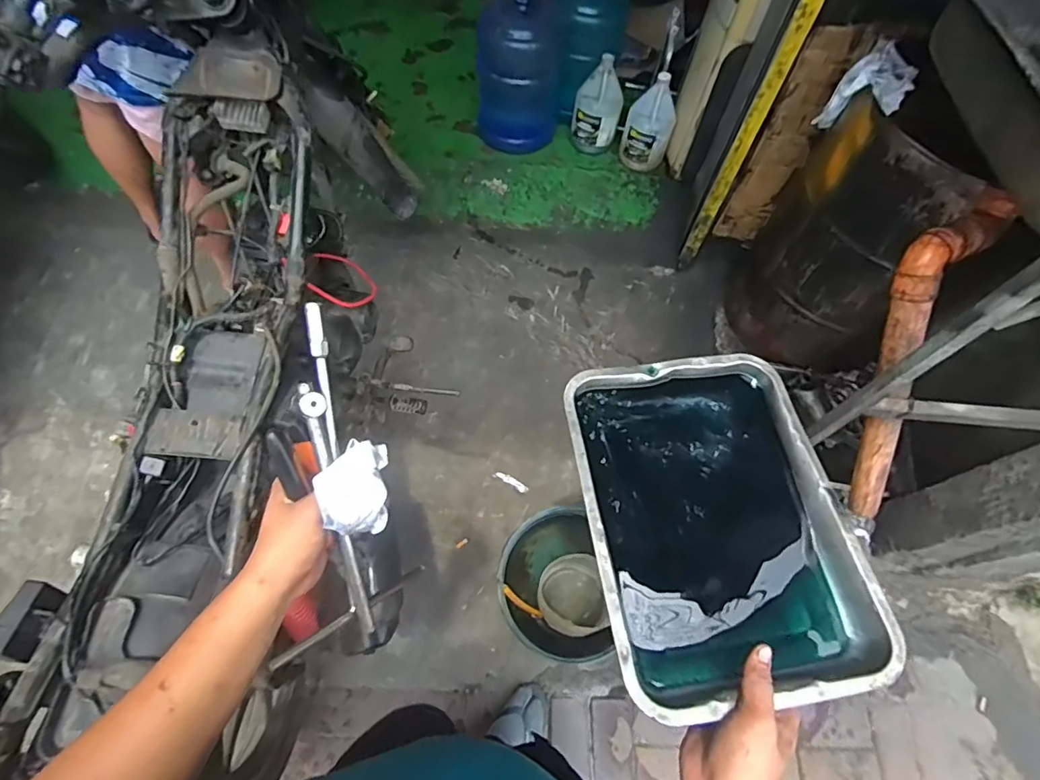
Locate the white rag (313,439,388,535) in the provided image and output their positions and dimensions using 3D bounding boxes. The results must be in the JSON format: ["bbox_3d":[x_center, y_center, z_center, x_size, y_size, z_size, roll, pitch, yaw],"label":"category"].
[{"bbox_3d":[-0.154,0.090,0.492,0.057,0.054,0.087,-8,63,-8],"label":"white rag"}]

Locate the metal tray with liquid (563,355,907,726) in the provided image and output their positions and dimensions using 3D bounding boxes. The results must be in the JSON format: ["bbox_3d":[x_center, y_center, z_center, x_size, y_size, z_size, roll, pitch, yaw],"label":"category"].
[{"bbox_3d":[0.196,0.127,0.554,0.258,0.050,0.347,-6,63,-7],"label":"metal tray with liquid"}]

